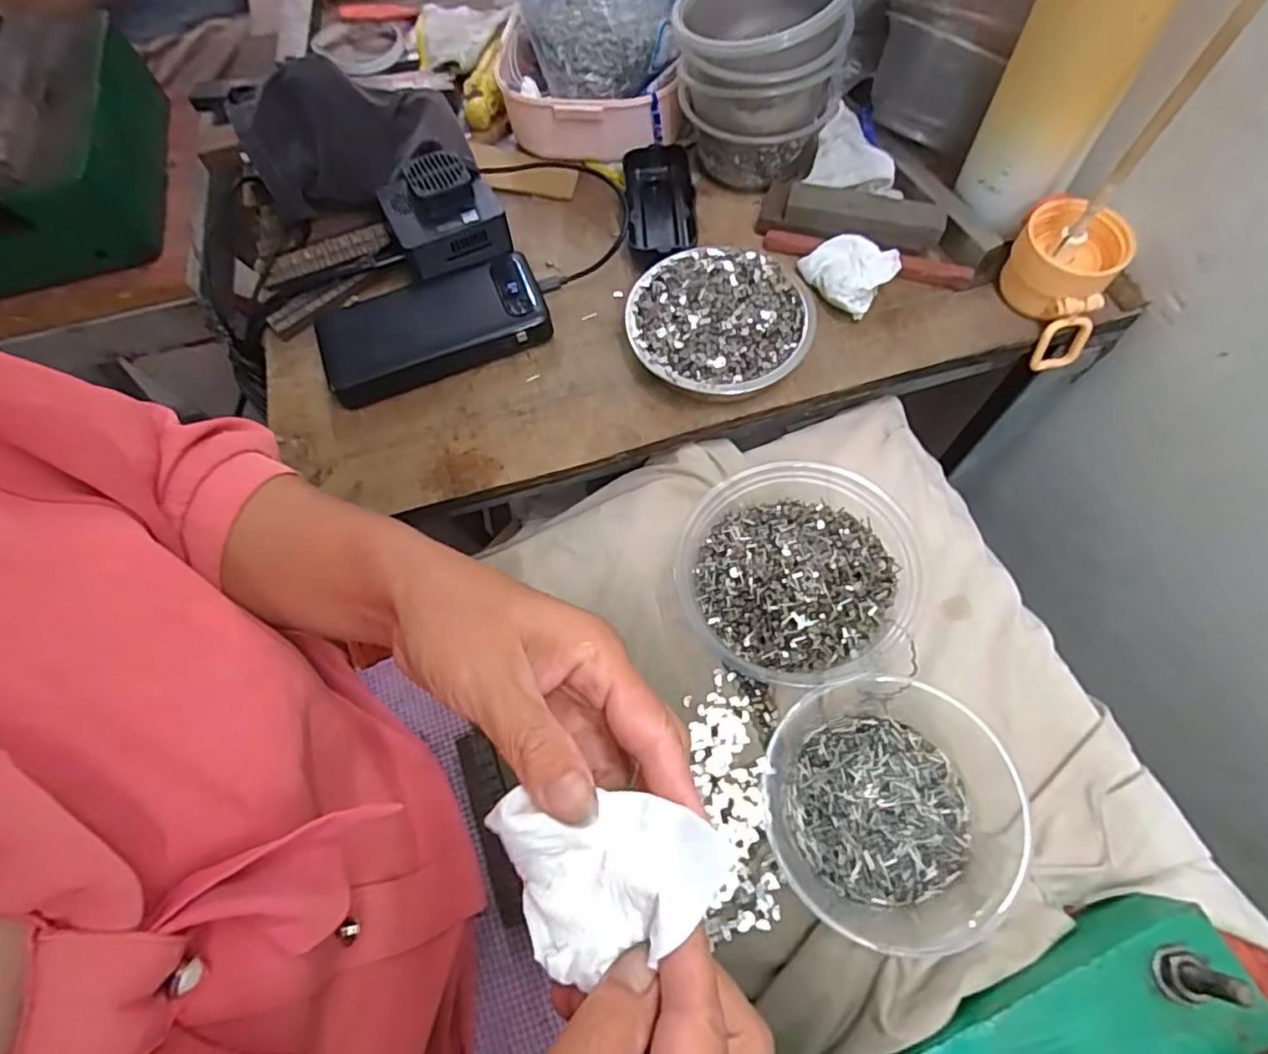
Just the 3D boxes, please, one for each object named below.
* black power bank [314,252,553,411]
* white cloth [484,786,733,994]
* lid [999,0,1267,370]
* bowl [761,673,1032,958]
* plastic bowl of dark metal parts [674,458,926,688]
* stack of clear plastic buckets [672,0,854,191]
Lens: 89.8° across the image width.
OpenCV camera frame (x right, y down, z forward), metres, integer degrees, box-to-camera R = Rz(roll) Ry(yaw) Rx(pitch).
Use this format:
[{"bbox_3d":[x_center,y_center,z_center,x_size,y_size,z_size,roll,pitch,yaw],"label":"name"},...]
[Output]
[{"bbox_3d":[-0.140,-0.139,0.450,0.154,0.031,0.070,-20,66,-6],"label":"black power bank"},{"bbox_3d":[-0.005,0.105,0.195,0.066,0.015,0.058,-14,91,5],"label":"white cloth"},{"bbox_3d":[0.284,-0.198,0.363,0.072,0.226,0.072,-1,65,3],"label":"lid"},{"bbox_3d":[0.140,0.144,0.335,0.141,0.048,0.124,-12,65,-3],"label":"bowl"},{"bbox_3d":[0.098,0.032,0.378,0.135,0.058,0.124,-1,66,3],"label":"plastic bowl of dark metal parts"},{"bbox_3d":[0.088,-0.327,0.452,0.111,0.102,0.109,7,66,6],"label":"stack of clear plastic buckets"}]

